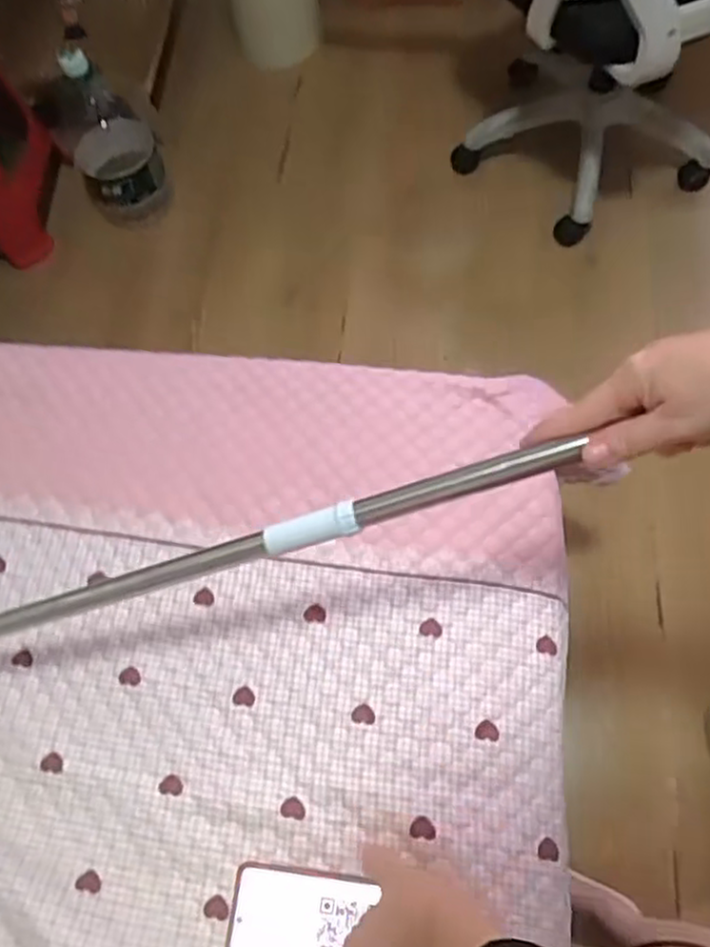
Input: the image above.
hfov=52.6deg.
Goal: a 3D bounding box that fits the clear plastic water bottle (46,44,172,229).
[{"bbox_3d":[-0.508,-0.691,1.460,0.191,0.360,0.177,-21,65,-4],"label":"clear plastic water bottle"}]

